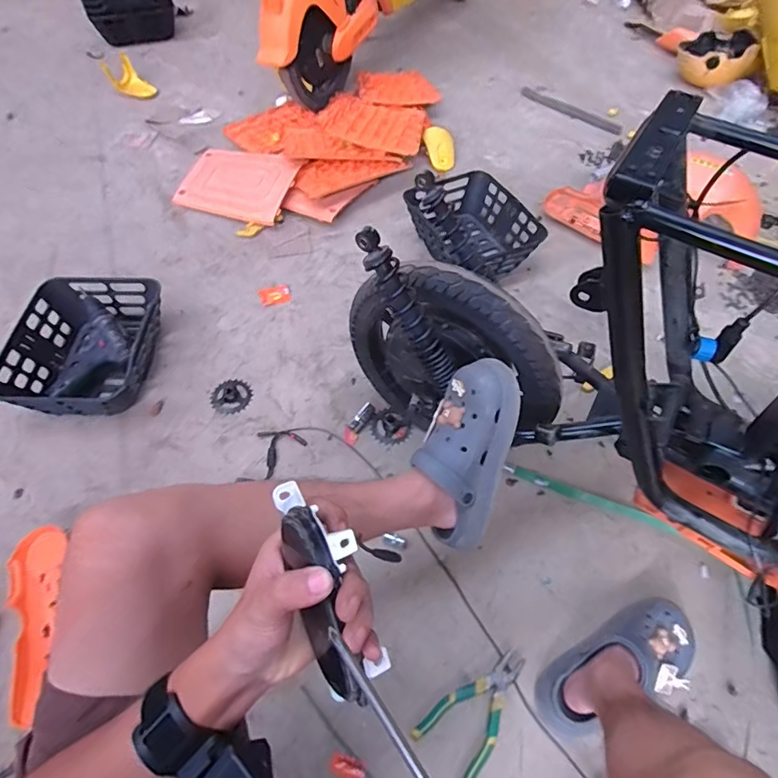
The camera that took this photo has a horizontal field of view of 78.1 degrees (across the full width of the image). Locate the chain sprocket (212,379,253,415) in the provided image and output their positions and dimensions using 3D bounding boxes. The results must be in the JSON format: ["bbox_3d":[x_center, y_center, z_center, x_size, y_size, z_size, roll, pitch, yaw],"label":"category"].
[{"bbox_3d":[-0.336,0.016,1.030,0.079,0.008,0.086,1,57,-1],"label":"chain sprocket"}]

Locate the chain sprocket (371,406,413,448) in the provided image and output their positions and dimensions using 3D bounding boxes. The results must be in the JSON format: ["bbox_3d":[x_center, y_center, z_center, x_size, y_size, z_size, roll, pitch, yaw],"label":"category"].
[{"bbox_3d":[0.002,0.079,0.993,0.080,0.009,0.088,1,57,-1],"label":"chain sprocket"}]

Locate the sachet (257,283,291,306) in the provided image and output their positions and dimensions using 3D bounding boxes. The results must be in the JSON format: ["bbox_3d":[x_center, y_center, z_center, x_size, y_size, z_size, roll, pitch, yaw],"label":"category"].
[{"bbox_3d":[-0.284,-0.234,1.196,0.074,0.007,0.061,-20,60,-14],"label":"sachet"}]

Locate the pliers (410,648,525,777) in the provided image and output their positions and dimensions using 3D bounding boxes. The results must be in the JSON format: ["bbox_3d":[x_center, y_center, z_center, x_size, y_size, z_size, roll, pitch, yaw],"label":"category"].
[{"bbox_3d":[0.137,0.480,0.726,0.099,0.015,0.191,40,64,21],"label":"pliers"}]

